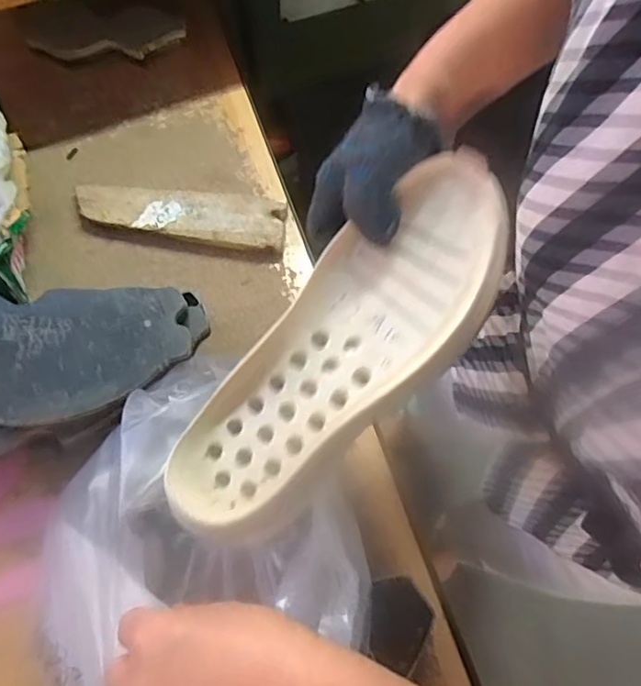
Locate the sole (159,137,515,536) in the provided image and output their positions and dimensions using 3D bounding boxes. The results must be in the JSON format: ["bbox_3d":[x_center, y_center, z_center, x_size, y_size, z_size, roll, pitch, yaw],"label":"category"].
[{"bbox_3d":[0.014,0.003,0.357,0.095,0.022,0.261,44,89,15],"label":"sole"}]

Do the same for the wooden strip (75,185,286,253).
[{"bbox_3d":[-0.152,-0.146,0.655,0.228,0.013,0.061,9,67,1],"label":"wooden strip"}]

